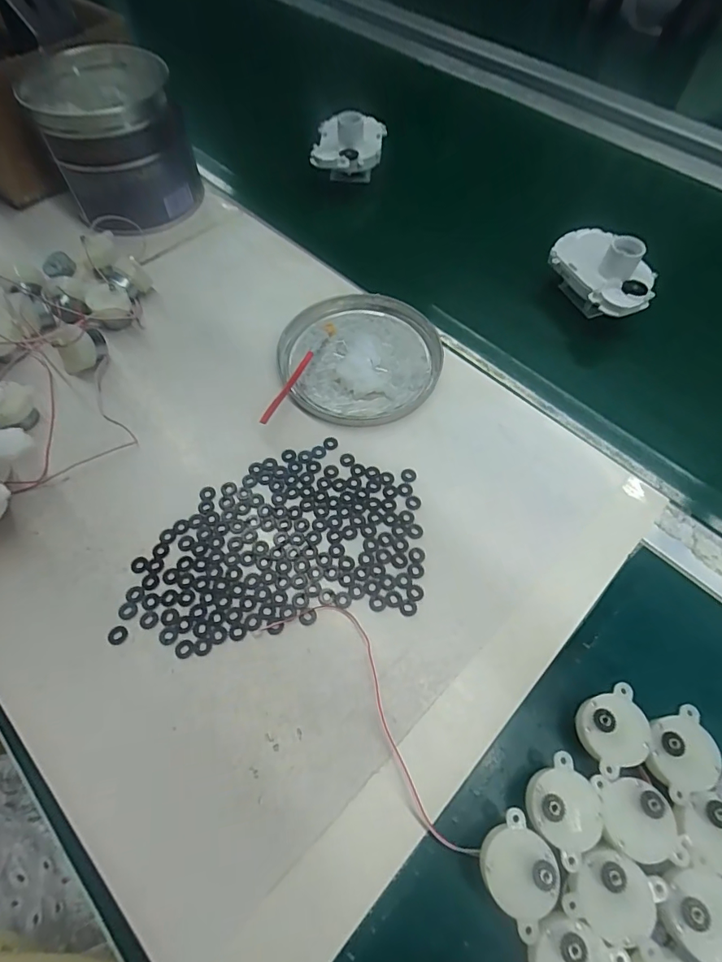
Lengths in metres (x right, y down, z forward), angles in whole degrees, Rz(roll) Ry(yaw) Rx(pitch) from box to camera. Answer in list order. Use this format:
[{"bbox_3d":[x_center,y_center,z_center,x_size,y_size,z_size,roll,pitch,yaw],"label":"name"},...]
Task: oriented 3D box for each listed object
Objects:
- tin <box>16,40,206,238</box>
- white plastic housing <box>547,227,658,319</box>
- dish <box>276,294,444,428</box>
[{"bbox_3d":[-0.233,-0.325,0.446,0.122,0.103,0.134,0,60,-1],"label":"tin"},{"bbox_3d":[0.213,-0.182,0.406,0.063,0.060,0.103,-18,62,-11],"label":"white plastic housing"},{"bbox_3d":[0.000,-0.102,0.377,0.125,0.011,0.131,0,60,-1],"label":"dish"}]

